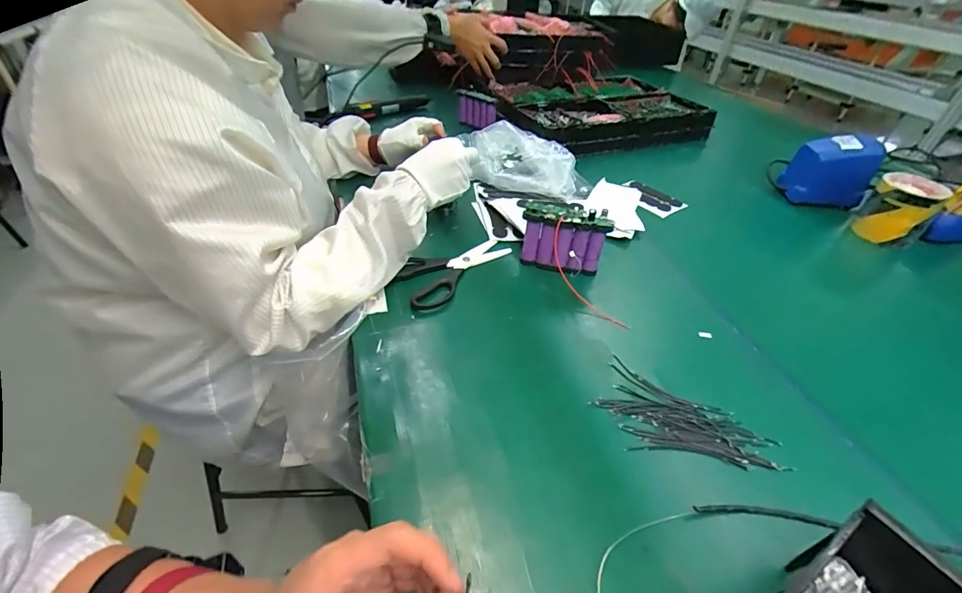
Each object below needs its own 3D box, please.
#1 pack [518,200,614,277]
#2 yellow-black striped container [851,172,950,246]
[{"bbox_3d":[0.109,-0.076,0.569,0.114,0.097,0.026,13,42,10],"label":"pack"},{"bbox_3d":[0.684,-0.140,0.694,0.089,0.098,0.085,-28,49,-31],"label":"yellow-black striped container"}]

